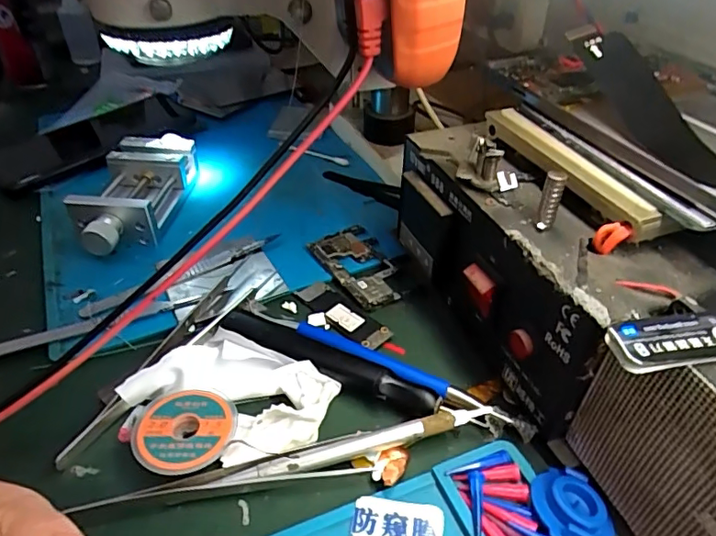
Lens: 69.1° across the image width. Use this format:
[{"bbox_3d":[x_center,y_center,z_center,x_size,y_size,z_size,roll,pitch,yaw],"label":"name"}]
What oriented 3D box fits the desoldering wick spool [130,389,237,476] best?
[{"bbox_3d":[-0.080,0.075,0.240,0.045,0.007,0.043,0,38,0],"label":"desoldering wick spool"}]

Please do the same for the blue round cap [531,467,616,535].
[{"bbox_3d":[0.087,0.097,0.209,0.028,0.008,0.035,-2,38,-3],"label":"blue round cap"}]

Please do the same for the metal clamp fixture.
[{"bbox_3d":[-0.164,-0.055,0.382,0.060,0.036,0.127,2,38,3],"label":"metal clamp fixture"}]

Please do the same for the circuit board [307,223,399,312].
[{"bbox_3d":[0.003,-0.003,0.339,0.043,0.006,0.071,-23,43,-26],"label":"circuit board"}]

